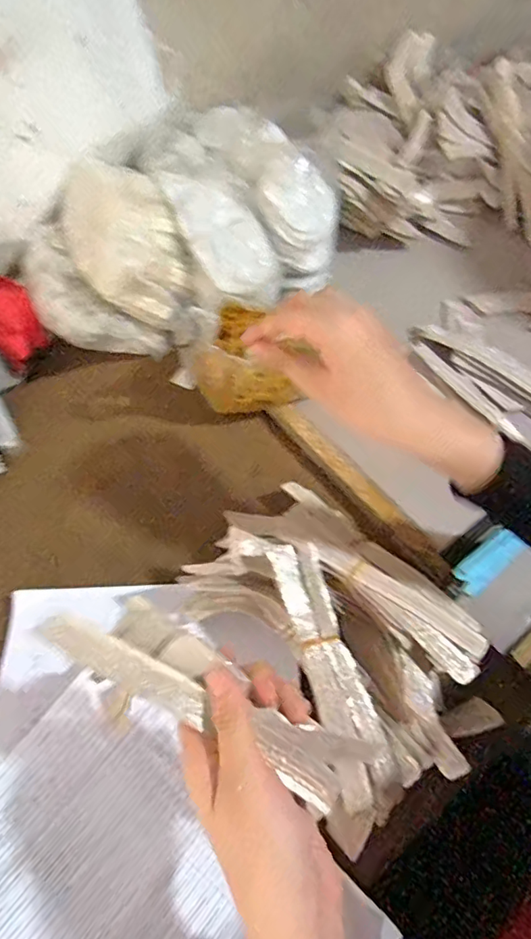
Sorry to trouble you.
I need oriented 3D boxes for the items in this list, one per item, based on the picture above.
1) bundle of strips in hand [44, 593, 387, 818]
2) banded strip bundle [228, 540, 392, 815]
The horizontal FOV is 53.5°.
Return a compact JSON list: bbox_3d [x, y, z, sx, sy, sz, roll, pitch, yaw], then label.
[{"bbox_3d":[-0.029,0.121,0.288,0.185,0.017,0.041,31,68,-1],"label":"bundle of strips in hand"},{"bbox_3d":[0.040,0.138,0.387,0.051,0.025,0.197,-20,79,-8],"label":"banded strip bundle"}]

